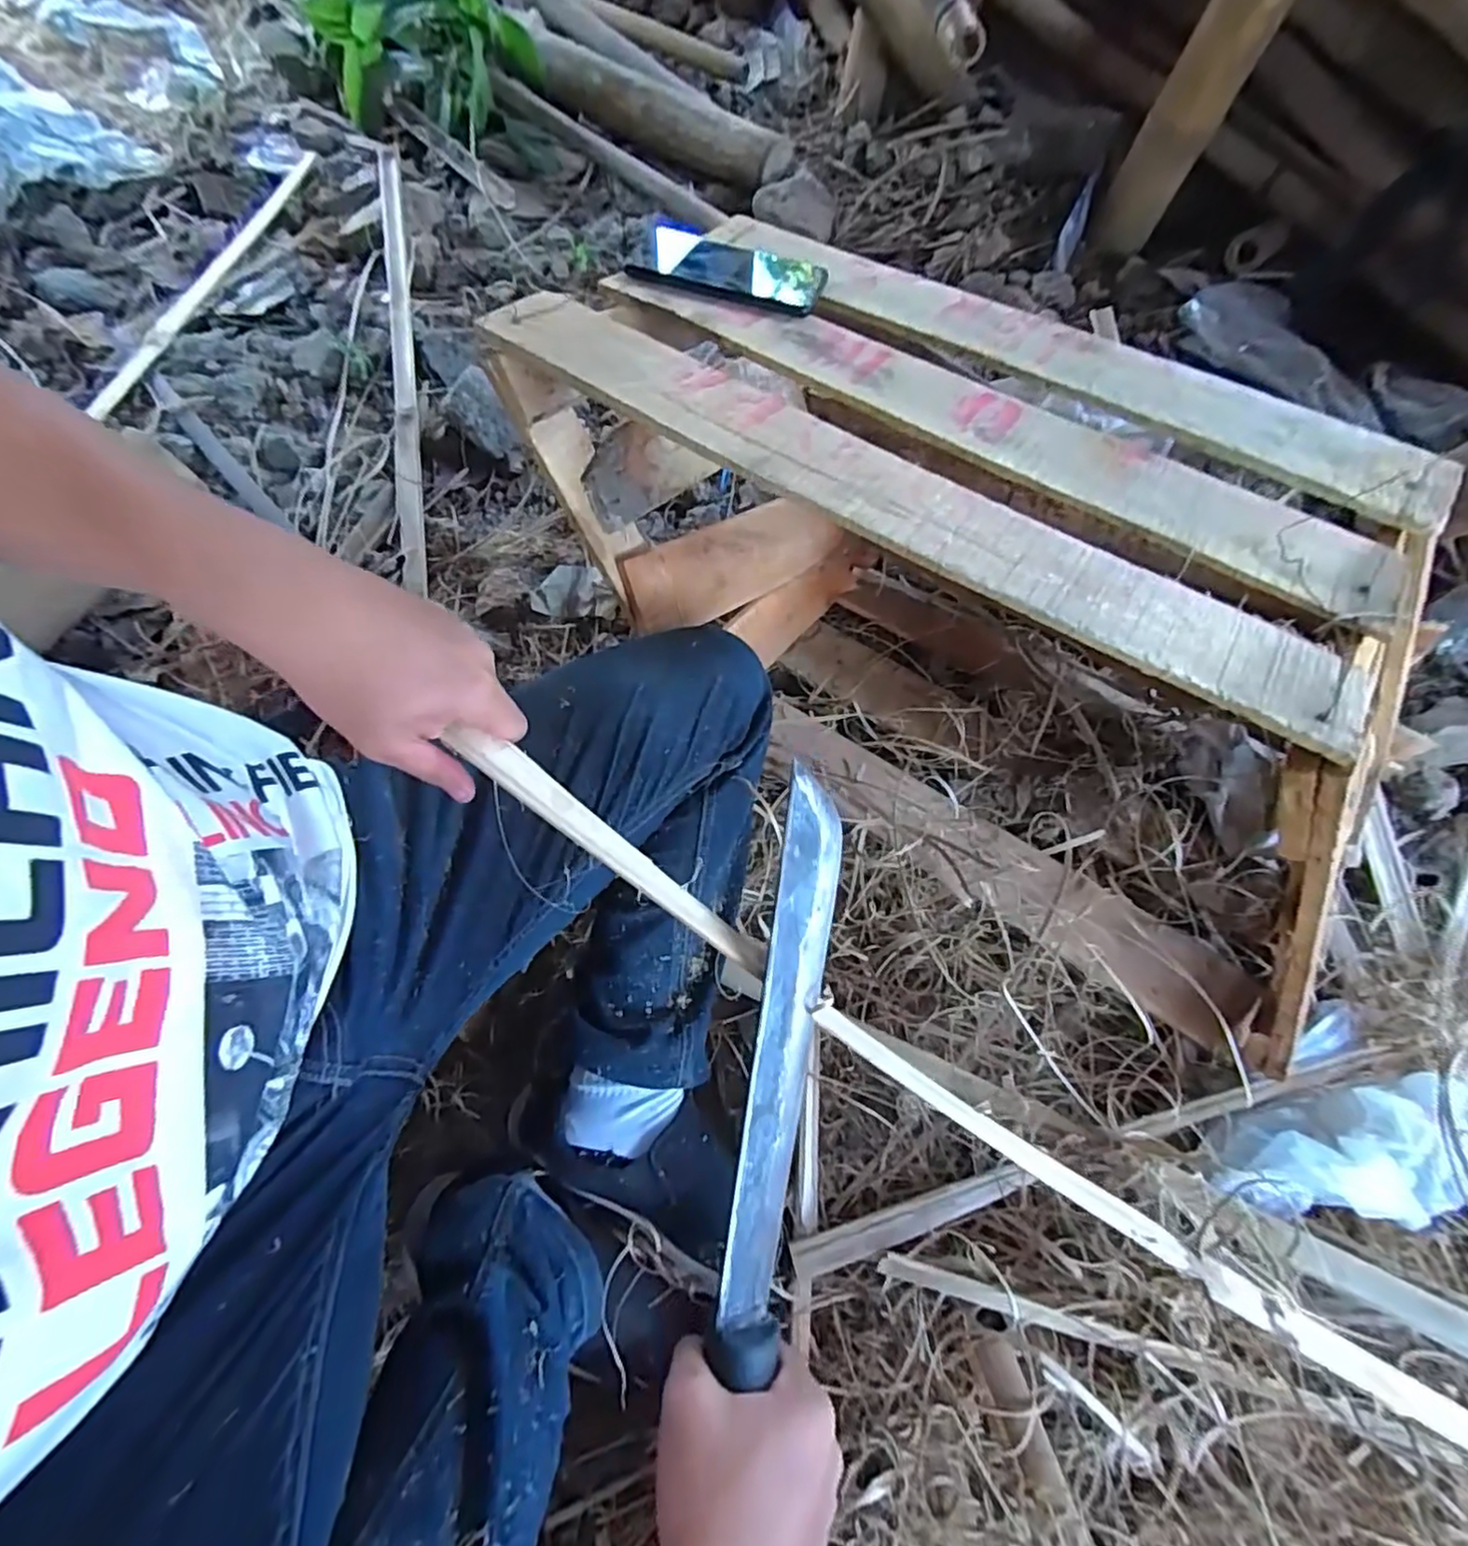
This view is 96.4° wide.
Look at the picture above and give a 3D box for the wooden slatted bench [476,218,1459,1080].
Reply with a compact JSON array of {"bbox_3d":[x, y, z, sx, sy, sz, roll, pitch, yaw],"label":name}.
[{"bbox_3d":[0.208,-0.145,0.563,0.735,0.358,0.333,36,73,10],"label":"wooden slatted bench"}]

